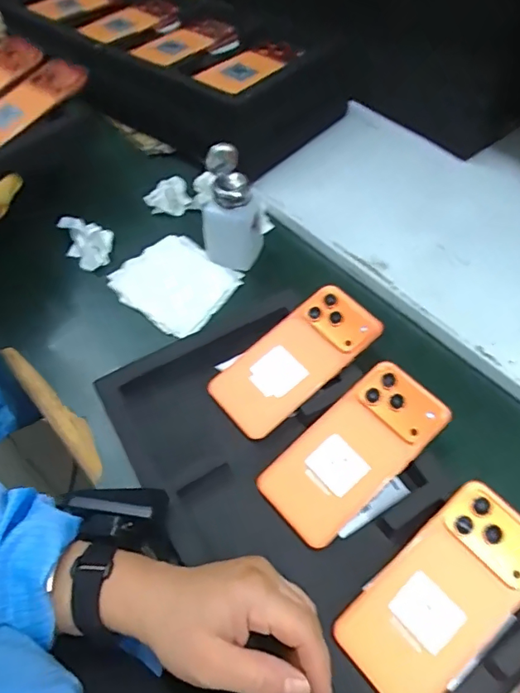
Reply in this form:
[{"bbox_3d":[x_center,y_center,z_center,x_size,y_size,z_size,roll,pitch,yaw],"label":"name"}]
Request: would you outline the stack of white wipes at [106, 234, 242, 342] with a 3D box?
[{"bbox_3d":[-0.096,-0.074,0.555,0.124,0.011,0.107,32,61,19],"label":"stack of white wipes"}]

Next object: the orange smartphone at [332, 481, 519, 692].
[{"bbox_3d":[0.136,0.178,0.358,0.160,0.018,0.079,-37,64,-18],"label":"orange smartphone"}]

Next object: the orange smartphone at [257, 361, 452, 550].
[{"bbox_3d":[0.079,0.087,0.419,0.160,0.007,0.077,-41,67,-10],"label":"orange smartphone"}]

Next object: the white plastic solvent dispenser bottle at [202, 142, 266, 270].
[{"bbox_3d":[-0.029,-0.141,0.523,0.063,0.125,0.048,-23,59,-16],"label":"white plastic solvent dispenser bottle"}]

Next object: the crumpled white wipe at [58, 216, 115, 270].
[{"bbox_3d":[-0.202,-0.116,0.569,0.053,0.038,0.048,9,56,5],"label":"crumpled white wipe"}]

